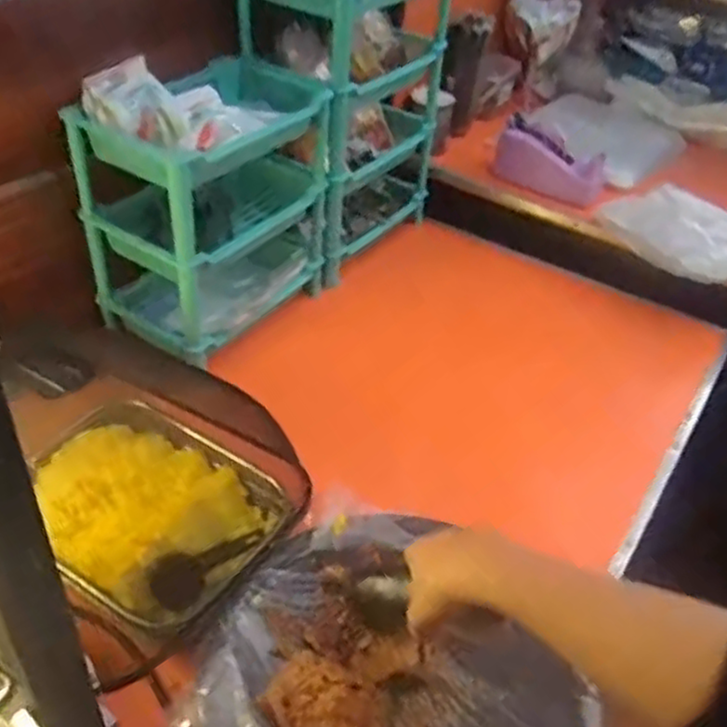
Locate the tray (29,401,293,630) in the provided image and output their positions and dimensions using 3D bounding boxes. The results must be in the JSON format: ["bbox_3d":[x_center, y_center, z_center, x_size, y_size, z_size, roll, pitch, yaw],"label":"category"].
[{"bbox_3d":[-0.245,0.161,0.783,0.283,0.044,0.203,25,43,22],"label":"tray"}]

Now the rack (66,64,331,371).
[{"bbox_3d":[-0.206,-0.225,1.017,0.198,0.314,0.314,24,43,20],"label":"rack"}]

